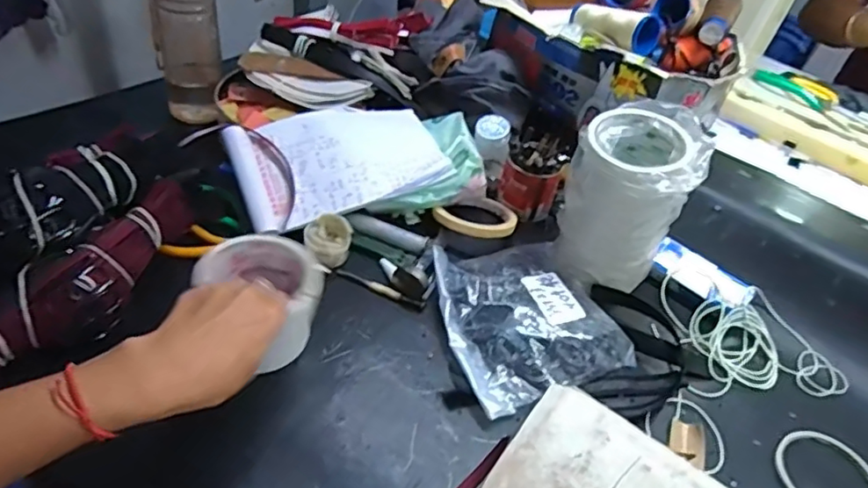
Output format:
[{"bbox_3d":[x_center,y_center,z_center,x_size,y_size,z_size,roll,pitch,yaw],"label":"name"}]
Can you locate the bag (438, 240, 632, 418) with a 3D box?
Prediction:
[{"bbox_3d":[0.086,0.064,0.558,0.160,0.033,0.166,-11,45,-22],"label":"bag"}]

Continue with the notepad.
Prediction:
[{"bbox_3d":[-0.104,-0.092,0.646,0.216,0.037,0.142,-17,51,-22],"label":"notepad"}]

